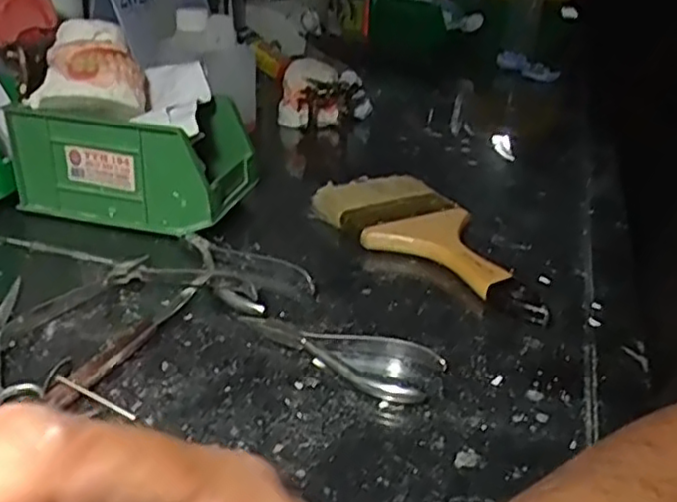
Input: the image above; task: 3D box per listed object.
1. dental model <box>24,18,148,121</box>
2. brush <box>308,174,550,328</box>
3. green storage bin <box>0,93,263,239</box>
[{"bbox_3d":[-0.185,-0.137,0.524,0.077,0.039,0.074,9,64,-9],"label":"dental model"},{"bbox_3d":[0.079,-0.012,0.521,0.095,0.028,0.225,-16,33,-33],"label":"brush"},{"bbox_3d":[-0.163,-0.077,0.559,0.167,0.083,0.098,10,28,12],"label":"green storage bin"}]

